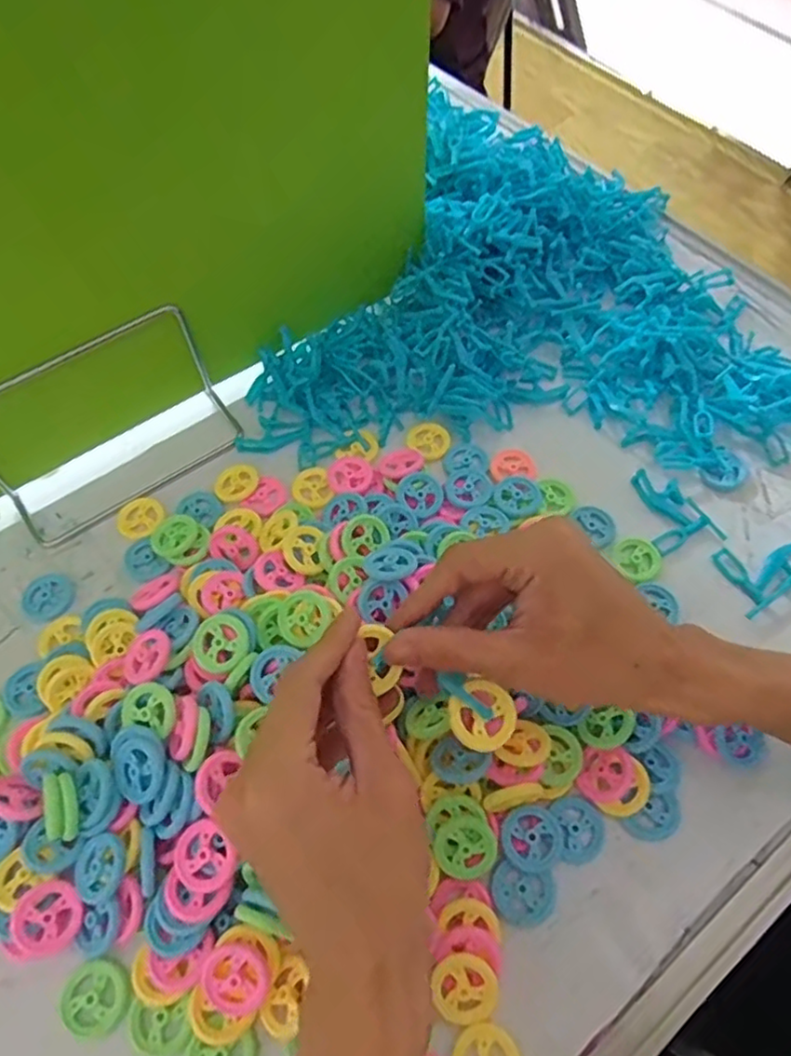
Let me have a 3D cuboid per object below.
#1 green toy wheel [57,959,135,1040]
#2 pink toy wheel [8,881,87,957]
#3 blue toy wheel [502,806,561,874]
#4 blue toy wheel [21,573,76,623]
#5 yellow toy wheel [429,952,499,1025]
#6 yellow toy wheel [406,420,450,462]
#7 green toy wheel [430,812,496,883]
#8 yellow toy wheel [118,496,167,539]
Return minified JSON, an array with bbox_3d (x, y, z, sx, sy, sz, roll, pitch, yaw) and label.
[{"bbox_3d":[-0.135,0.211,0.291,0.031,0.004,0.028,16,63,10],"label":"green toy wheel"},{"bbox_3d":[-0.160,0.181,0.298,0.029,0.006,0.030,9,70,-28],"label":"pink toy wheel"},{"bbox_3d":[0.067,0.151,0.316,0.029,0.007,0.028,-1,61,1],"label":"blue toy wheel"},{"bbox_3d":[-0.209,0.042,0.389,0.030,0.004,0.029,-1,61,1],"label":"blue toy wheel"},{"bbox_3d":[0.031,0.203,0.287,0.027,0.010,0.026,-1,61,1],"label":"yellow toy wheel"},{"bbox_3d":[0.023,-0.060,0.438,0.027,0.004,0.028,-1,61,1],"label":"yellow toy wheel"},{"bbox_3d":[0.033,0.152,0.309,0.028,0.004,0.028,-1,78,5],"label":"green toy wheel"},{"bbox_3d":[-0.164,-0.005,0.417,0.026,0.010,0.028,-1,61,1],"label":"yellow toy wheel"}]

